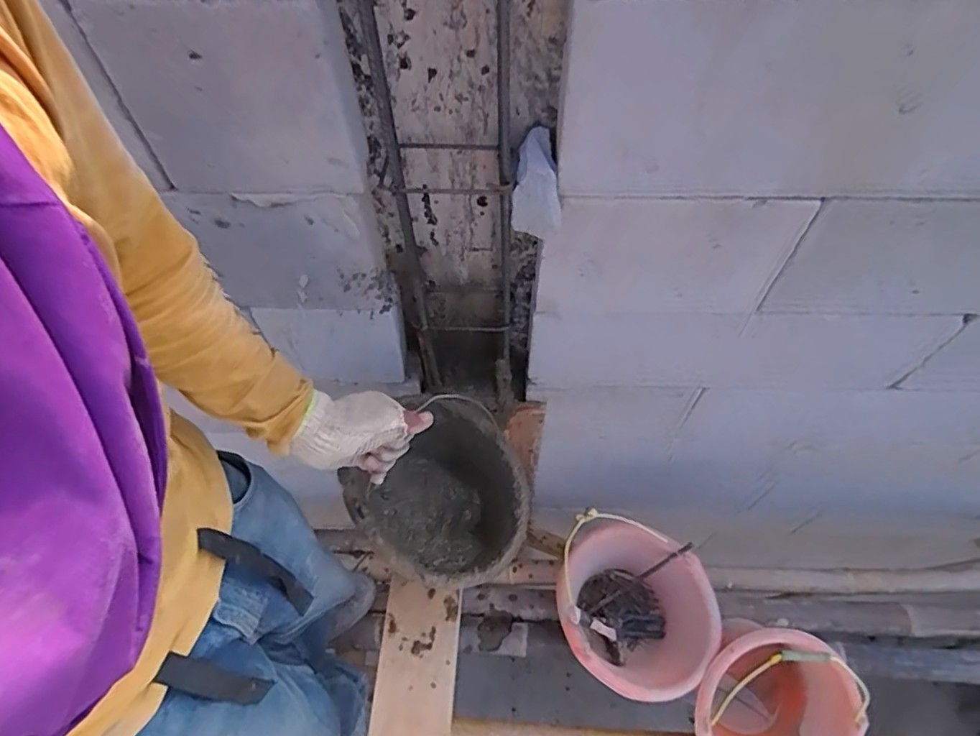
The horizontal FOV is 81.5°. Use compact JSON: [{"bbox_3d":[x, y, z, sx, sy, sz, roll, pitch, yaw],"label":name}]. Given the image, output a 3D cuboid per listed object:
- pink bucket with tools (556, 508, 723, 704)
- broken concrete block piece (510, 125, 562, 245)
[{"bbox_3d":[0.269,0.469,1.093,0.282,0.241,0.278,0,57,0],"label":"pink bucket with tools"},{"bbox_3d":[0.048,-0.201,0.623,0.050,0.117,0.054,-3,19,-2],"label":"broken concrete block piece"}]

